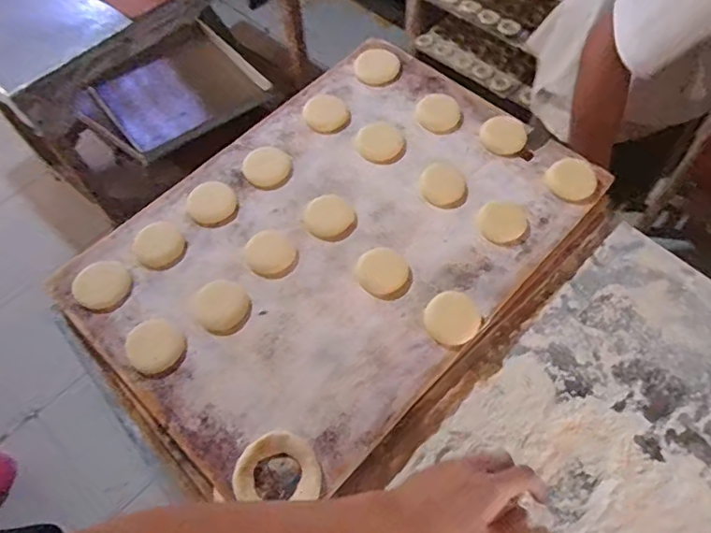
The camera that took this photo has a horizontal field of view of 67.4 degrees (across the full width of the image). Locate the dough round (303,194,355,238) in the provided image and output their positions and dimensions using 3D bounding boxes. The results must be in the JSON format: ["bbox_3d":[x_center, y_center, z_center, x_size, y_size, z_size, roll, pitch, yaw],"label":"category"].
[{"bbox_3d":[-0.036,-0.065,0.683,0.059,0.005,0.061,-1,62,2],"label":"dough round"}]

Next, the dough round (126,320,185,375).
[{"bbox_3d":[-0.227,0.091,0.602,0.058,0.017,0.058,-1,62,2],"label":"dough round"}]

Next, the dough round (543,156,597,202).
[{"bbox_3d":[0.280,-0.114,0.687,0.057,0.014,0.058,-1,62,2],"label":"dough round"}]

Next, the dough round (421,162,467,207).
[{"bbox_3d":[0.115,-0.111,0.701,0.056,0.004,0.067,-13,62,-4],"label":"dough round"}]

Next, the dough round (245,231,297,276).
[{"bbox_3d":[-0.106,-0.016,0.654,0.062,0.007,0.056,41,71,21],"label":"dough round"}]

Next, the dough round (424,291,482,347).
[{"bbox_3d":[0.110,0.058,0.606,0.059,0.007,0.061,-1,62,2],"label":"dough round"}]

